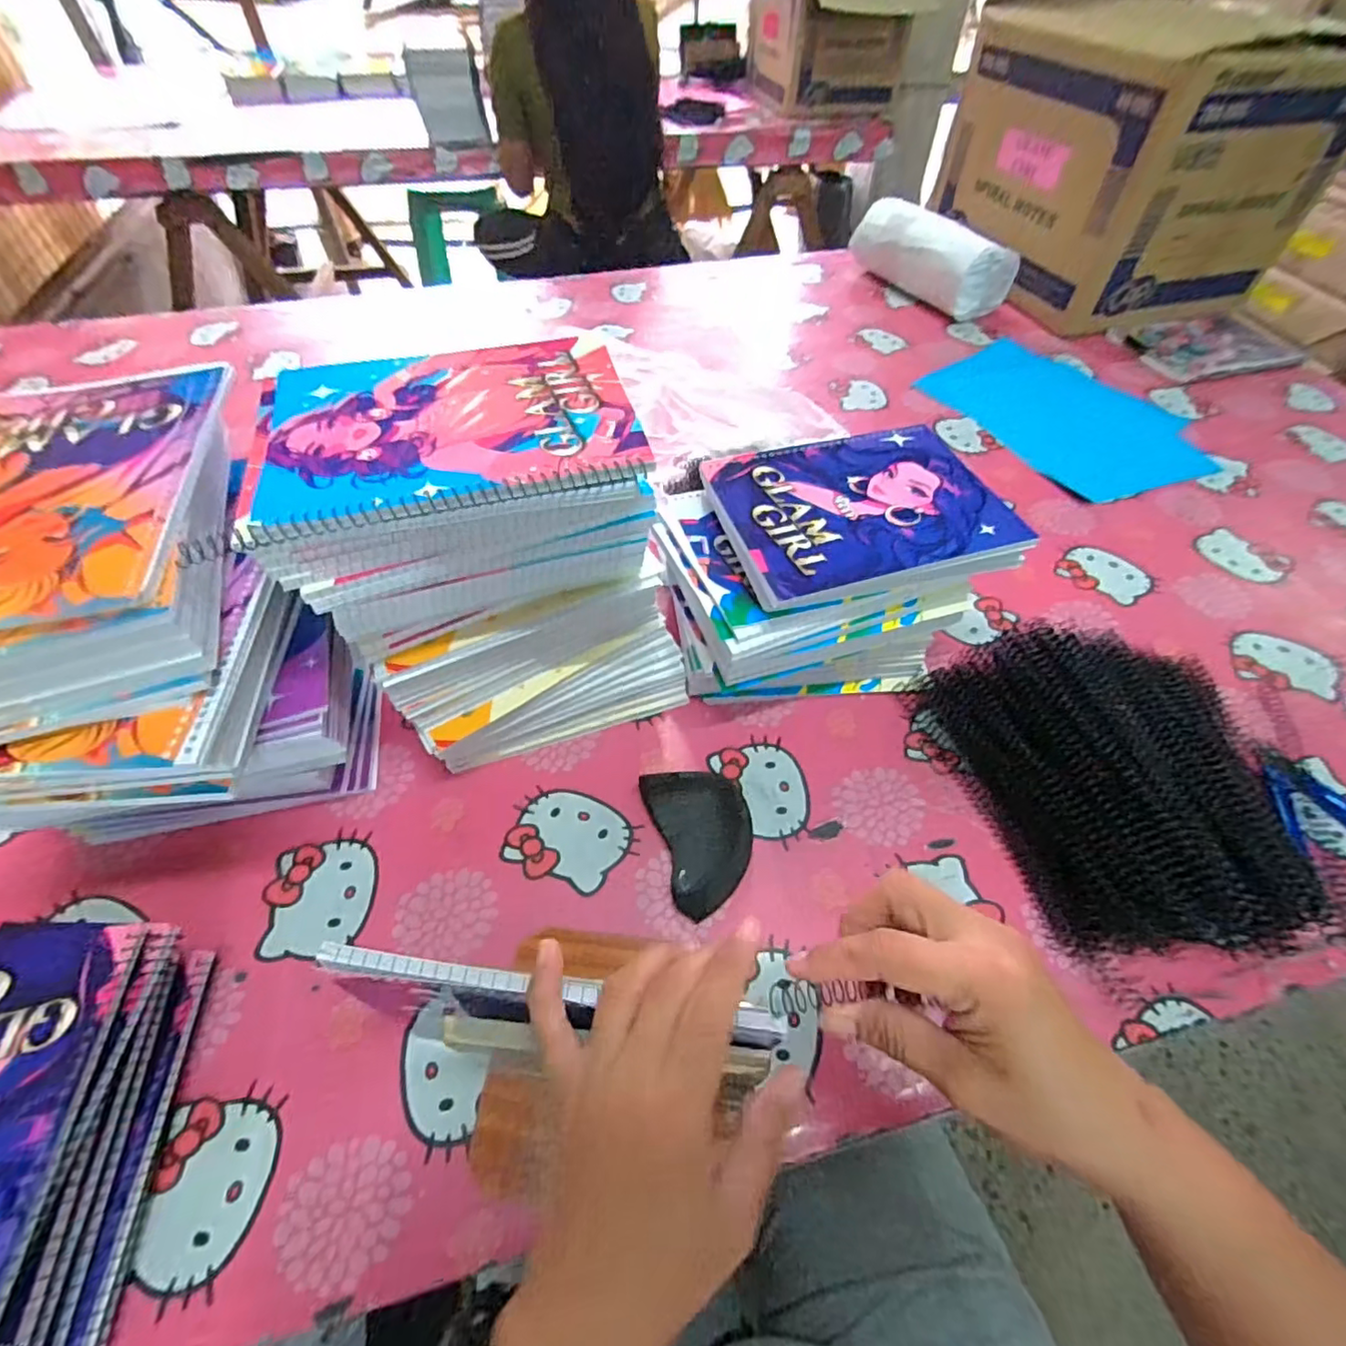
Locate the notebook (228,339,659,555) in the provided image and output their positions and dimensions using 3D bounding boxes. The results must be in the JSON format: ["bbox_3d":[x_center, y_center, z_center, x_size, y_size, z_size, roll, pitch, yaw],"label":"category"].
[{"bbox_3d":[-0.125,-0.140,0.341,0.202,0.014,0.145,-11,55,-8],"label":"notebook"}]

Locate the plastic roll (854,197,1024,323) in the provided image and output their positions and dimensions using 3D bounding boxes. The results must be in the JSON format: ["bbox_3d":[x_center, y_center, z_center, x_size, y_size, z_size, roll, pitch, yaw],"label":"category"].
[{"bbox_3d":[0.409,-0.678,0.984,0.079,0.108,0.279,-24,58,-16],"label":"plastic roll"}]

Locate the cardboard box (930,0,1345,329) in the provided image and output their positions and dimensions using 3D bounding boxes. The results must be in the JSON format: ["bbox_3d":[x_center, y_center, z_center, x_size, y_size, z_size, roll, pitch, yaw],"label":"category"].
[{"bbox_3d":[0.678,-0.774,0.902,0.361,0.328,0.407,-11,55,-8],"label":"cardboard box"}]

